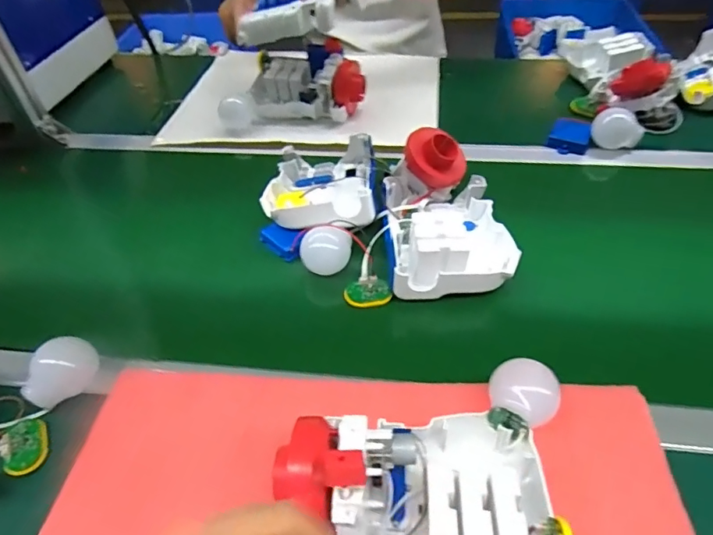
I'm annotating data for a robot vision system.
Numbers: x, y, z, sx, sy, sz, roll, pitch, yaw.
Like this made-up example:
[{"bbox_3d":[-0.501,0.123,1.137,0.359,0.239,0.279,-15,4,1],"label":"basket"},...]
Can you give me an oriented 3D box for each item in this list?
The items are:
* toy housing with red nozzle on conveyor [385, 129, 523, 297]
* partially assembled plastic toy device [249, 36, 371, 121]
[{"bbox_3d":[0.108,-0.075,0.612,0.142,0.072,0.222,-3,46,1],"label":"toy housing with red nozzle on conveyor"},{"bbox_3d":[-0.085,-0.322,0.870,0.197,0.083,0.128,-5,46,-1],"label":"partially assembled plastic toy device"}]

